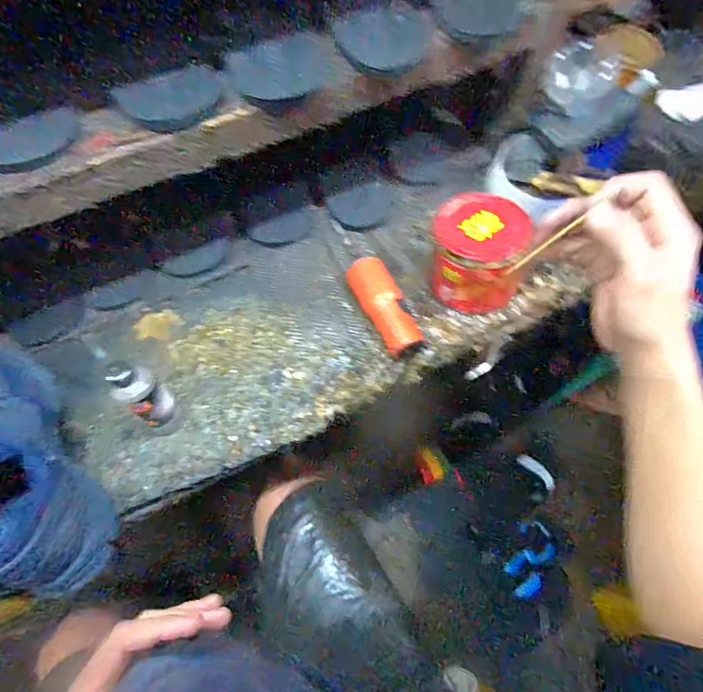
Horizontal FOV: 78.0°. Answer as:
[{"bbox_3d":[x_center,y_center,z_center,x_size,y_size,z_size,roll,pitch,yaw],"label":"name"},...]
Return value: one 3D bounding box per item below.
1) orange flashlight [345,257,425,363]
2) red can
[{"bbox_3d":[0.039,-0.043,0.511,0.050,0.045,0.130,-25,68,-12],"label":"orange flashlight"},{"bbox_3d":[0.142,-0.101,0.507,0.105,0.105,0.104,9,65,3],"label":"red can"}]

